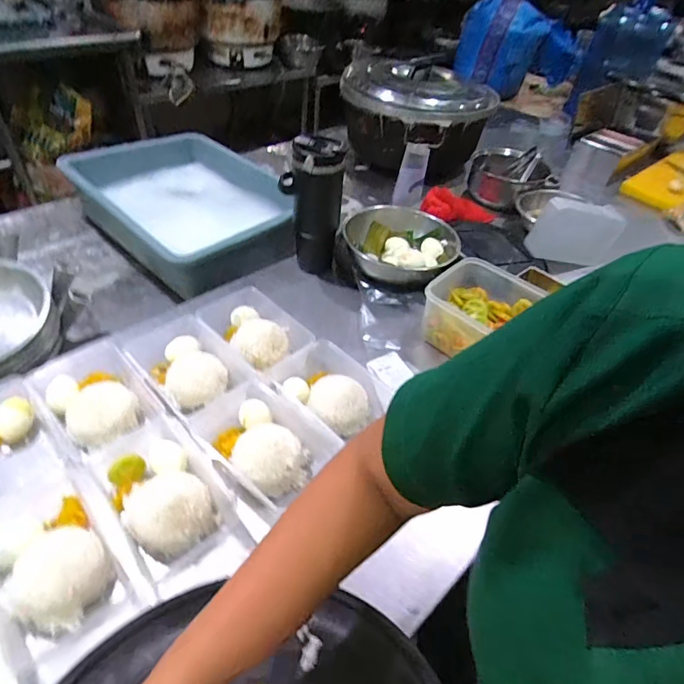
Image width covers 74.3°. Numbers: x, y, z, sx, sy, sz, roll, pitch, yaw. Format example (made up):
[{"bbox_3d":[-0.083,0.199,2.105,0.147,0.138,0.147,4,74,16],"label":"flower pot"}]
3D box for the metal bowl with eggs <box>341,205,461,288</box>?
[{"bbox_3d":[0.118,-0.181,0.871,0.214,0.076,0.198,1,49,-2],"label":"metal bowl with eggs"}]

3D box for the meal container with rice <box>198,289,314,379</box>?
[{"bbox_3d":[-0.141,-0.012,0.724,0.173,0.045,0.117,37,57,25],"label":"meal container with rice"}]

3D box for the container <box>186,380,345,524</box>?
[{"bbox_3d":[-0.108,0.118,0.586,0.166,0.053,0.136,31,54,23],"label":"container"}]

